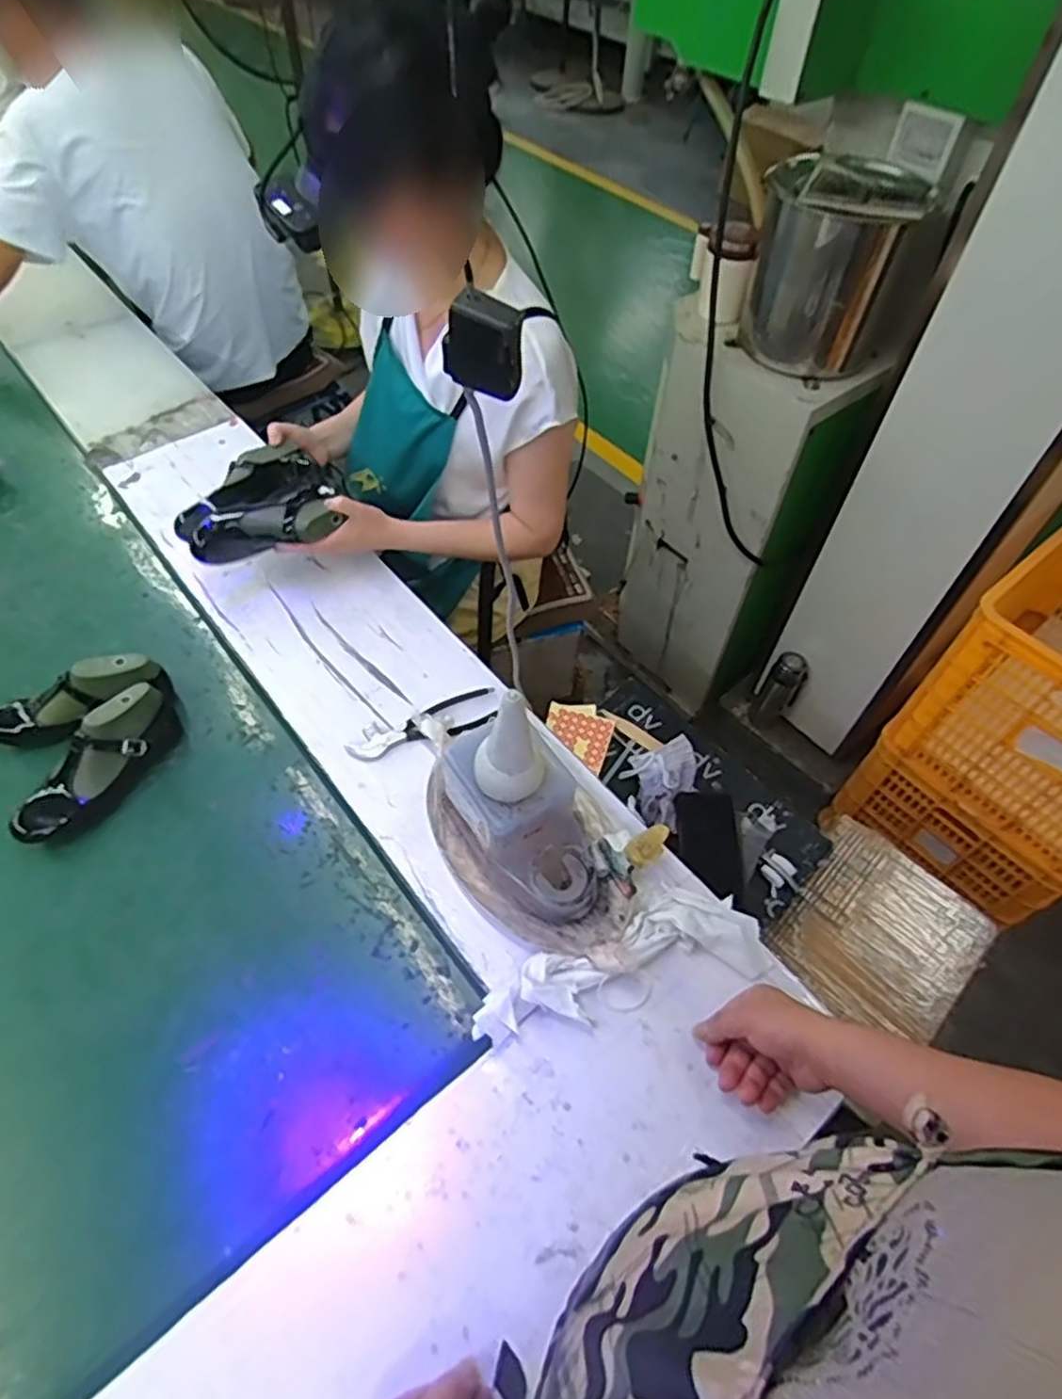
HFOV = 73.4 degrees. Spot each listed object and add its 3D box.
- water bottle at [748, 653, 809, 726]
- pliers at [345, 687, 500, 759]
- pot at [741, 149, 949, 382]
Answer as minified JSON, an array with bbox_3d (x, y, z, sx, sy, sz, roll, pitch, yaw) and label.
[{"bbox_3d":[0.574,-0.019,1.645,0.079,0.204,0.067,24,56,14],"label":"water bottle"},{"bbox_3d":[-0.133,0.030,0.881,0.191,0.030,0.063,-17,56,-14],"label":"pliers"},{"bbox_3d":[0.505,-0.698,1.154,0.272,0.251,0.250,1,54,-2],"label":"pot"}]

